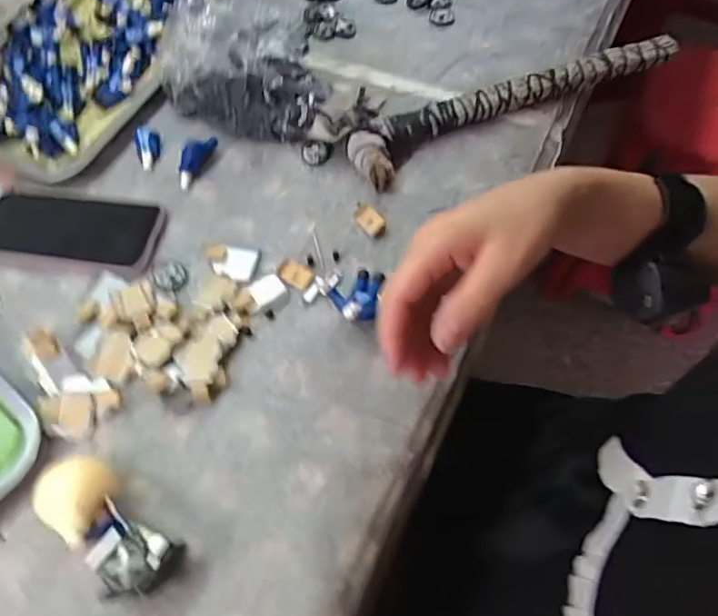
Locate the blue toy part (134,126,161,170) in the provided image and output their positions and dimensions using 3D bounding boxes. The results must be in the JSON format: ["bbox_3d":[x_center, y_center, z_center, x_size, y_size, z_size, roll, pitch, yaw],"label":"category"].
[{"bbox_3d":[-0.206,-0.159,0.553,0.021,0.017,0.042,-17,62,-6],"label":"blue toy part"}]

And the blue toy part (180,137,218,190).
[{"bbox_3d":[-0.160,-0.141,0.541,0.024,0.014,0.056,23,65,15],"label":"blue toy part"}]

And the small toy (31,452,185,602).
[{"bbox_3d":[-0.163,0.142,0.369,0.102,0.049,0.049,37,69,21],"label":"small toy"}]

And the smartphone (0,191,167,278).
[{"bbox_3d":[-0.264,-0.072,0.510,0.175,0.010,0.074,8,62,8],"label":"smartphone"}]

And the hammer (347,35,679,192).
[{"bbox_3d":[0.153,-0.209,0.552,0.350,0.034,0.054,-27,63,-11],"label":"hammer"}]

